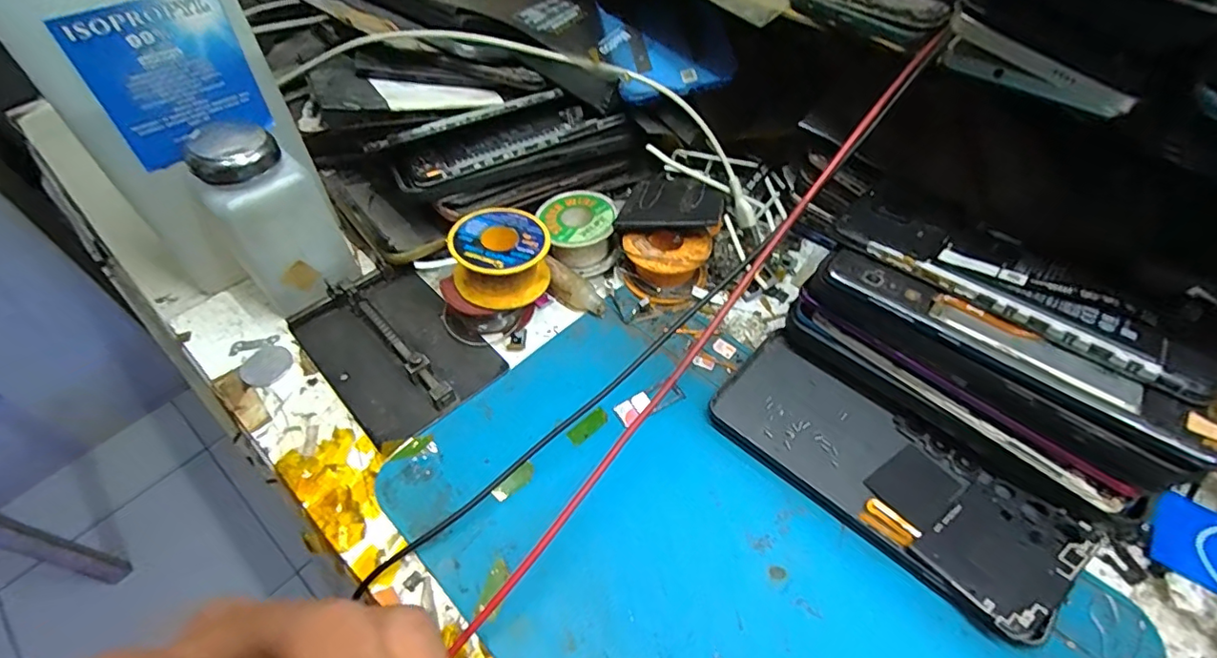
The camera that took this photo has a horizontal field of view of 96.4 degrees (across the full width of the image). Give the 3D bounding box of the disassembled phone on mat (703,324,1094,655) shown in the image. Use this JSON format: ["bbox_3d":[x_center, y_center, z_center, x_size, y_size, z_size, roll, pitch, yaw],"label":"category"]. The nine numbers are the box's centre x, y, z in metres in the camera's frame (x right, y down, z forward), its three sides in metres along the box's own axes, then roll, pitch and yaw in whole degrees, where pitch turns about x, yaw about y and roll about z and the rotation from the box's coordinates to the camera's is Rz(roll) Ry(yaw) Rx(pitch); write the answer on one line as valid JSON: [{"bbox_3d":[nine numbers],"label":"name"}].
[{"bbox_3d":[0.131,0.065,0.262,0.069,0.015,0.161,-38,60,-26],"label":"disassembled phone on mat"}]

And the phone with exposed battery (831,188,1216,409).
[{"bbox_3d":[0.187,-0.025,0.250,0.153,0.012,0.059,34,59,25],"label":"phone with exposed battery"}]

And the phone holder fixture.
[{"bbox_3d":[-0.123,0.007,0.312,0.078,0.014,0.116,-36,59,-25],"label":"phone holder fixture"}]

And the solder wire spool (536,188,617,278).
[{"bbox_3d":[-0.019,-0.065,0.358,0.045,0.028,0.052,-15,53,-11],"label":"solder wire spool"}]

